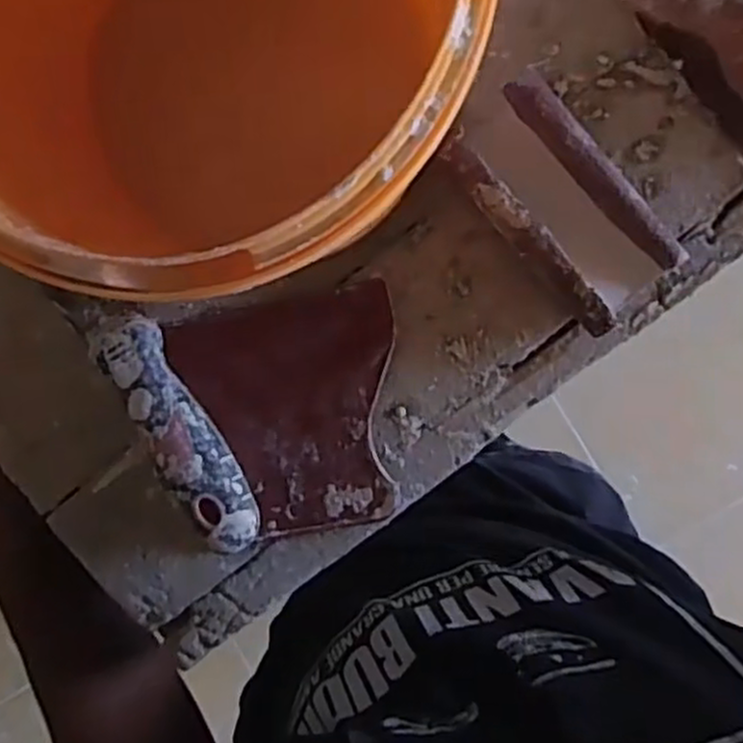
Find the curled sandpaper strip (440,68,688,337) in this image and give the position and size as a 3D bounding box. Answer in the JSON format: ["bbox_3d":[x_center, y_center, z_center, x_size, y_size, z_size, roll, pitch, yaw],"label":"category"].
[{"bbox_3d":[0.075,-0.068,0.313,0.048,0.028,0.100,-40,90,5],"label":"curled sandpaper strip"}]

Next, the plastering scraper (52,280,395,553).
[{"bbox_3d":[-0.057,0.020,0.330,0.130,0.028,0.105,-5,93,4],"label":"plastering scraper"}]

